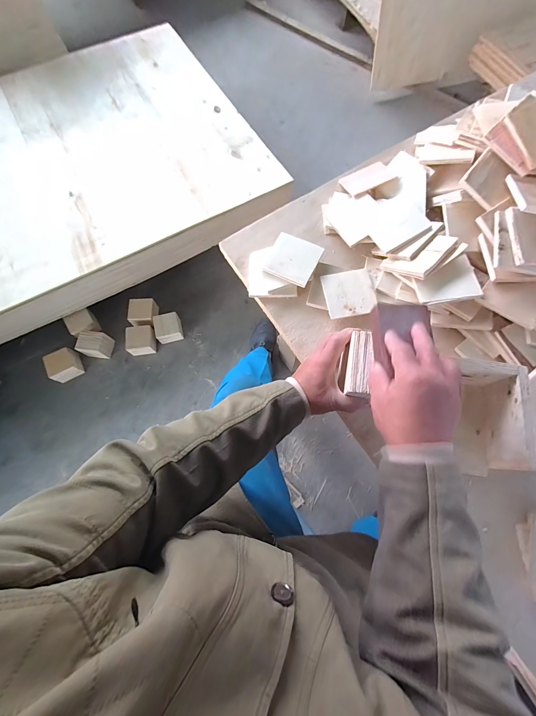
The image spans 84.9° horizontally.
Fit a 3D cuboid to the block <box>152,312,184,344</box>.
[{"bbox_3d":[-0.408,-0.121,1.210,0.105,0.075,0.107,-13,73,-4],"label":"block"}]

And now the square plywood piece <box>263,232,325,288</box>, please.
[{"bbox_3d":[0.048,-0.192,0.569,0.094,0.004,0.091,26,81,13],"label":"square plywood piece"}]

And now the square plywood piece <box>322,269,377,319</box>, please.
[{"bbox_3d":[0.156,-0.125,0.560,0.094,0.010,0.094,-8,69,-2],"label":"square plywood piece"}]

